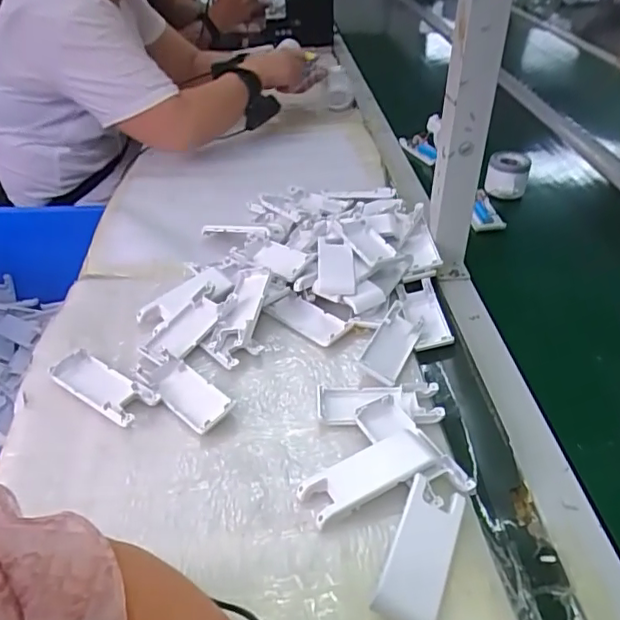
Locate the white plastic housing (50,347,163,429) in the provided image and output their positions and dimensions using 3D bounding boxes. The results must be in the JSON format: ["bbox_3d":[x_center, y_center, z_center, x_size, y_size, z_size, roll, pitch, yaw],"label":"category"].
[{"bbox_3d":[-0.184,0.068,0.504,0.105,0.012,0.041,23,41,25],"label":"white plastic housing"}]

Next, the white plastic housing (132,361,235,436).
[{"bbox_3d":[-0.111,0.069,0.498,0.099,0.014,0.038,30,44,32],"label":"white plastic housing"}]

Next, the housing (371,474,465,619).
[{"bbox_3d":[0.074,0.160,0.376,0.039,0.021,0.098,16,39,17],"label":"housing"}]

